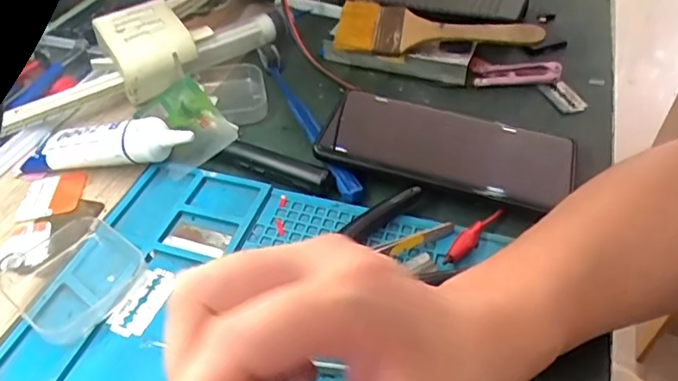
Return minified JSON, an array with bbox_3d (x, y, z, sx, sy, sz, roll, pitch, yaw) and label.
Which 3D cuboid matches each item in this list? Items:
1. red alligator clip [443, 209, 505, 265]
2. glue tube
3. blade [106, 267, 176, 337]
[{"bbox_3d":[0.078,0.026,0.307,0.009,0.009,0.054,31,53,29],"label":"red alligator clip"},{"bbox_3d":[-0.162,-0.030,0.360,0.131,0.023,0.029,-5,44,13],"label":"glue tube"},{"bbox_3d":[-0.107,0.060,0.289,0.022,0.004,0.042,15,47,16],"label":"blade"}]

